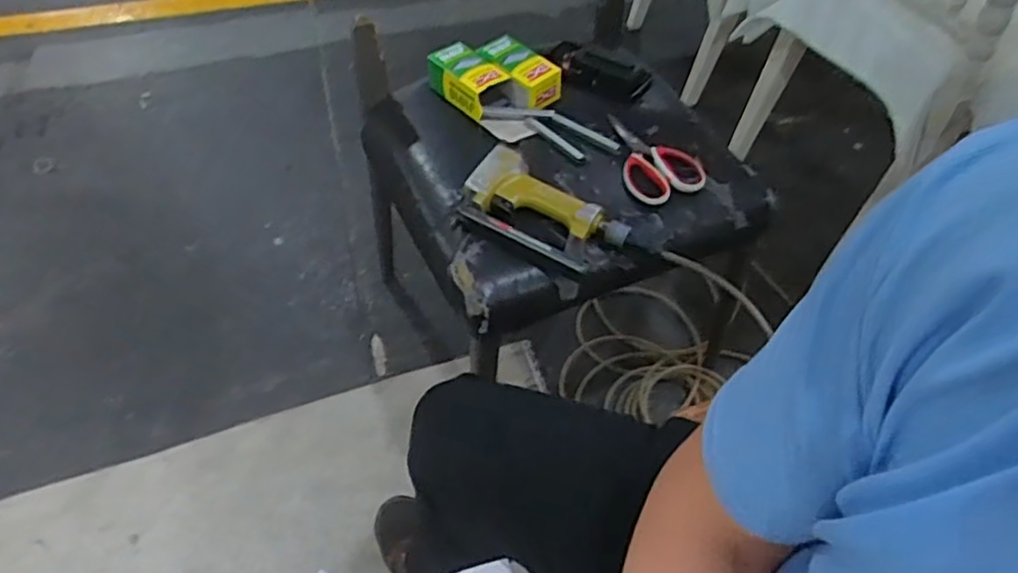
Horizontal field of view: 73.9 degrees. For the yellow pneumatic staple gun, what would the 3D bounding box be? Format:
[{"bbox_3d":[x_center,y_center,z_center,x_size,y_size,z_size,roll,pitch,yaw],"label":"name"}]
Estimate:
[{"bbox_3d":[0.053,-0.086,0.821,0.223,0.044,0.114,29,58,22],"label":"yellow pneumatic staple gun"}]

